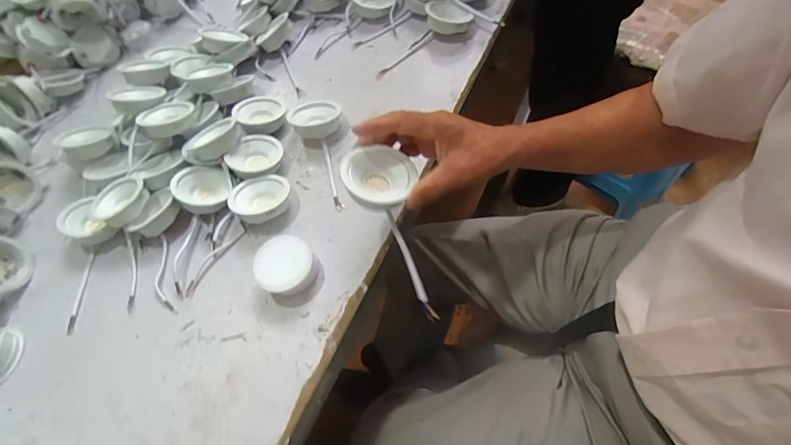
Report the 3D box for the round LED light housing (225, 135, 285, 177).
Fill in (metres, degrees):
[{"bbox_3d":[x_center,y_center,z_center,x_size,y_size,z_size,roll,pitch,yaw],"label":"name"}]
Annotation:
[{"bbox_3d":[-0.178,-0.084,0.518,0.063,0.026,0.070,15,64,18],"label":"round LED light housing"}]

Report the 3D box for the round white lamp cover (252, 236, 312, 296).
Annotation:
[{"bbox_3d":[-0.116,0.050,0.430,0.060,0.035,0.066,-4,59,7],"label":"round white lamp cover"}]

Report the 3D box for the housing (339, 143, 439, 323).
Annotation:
[{"bbox_3d":[0.004,0.008,0.370,0.066,0.038,0.173,-19,89,-6],"label":"housing"}]

